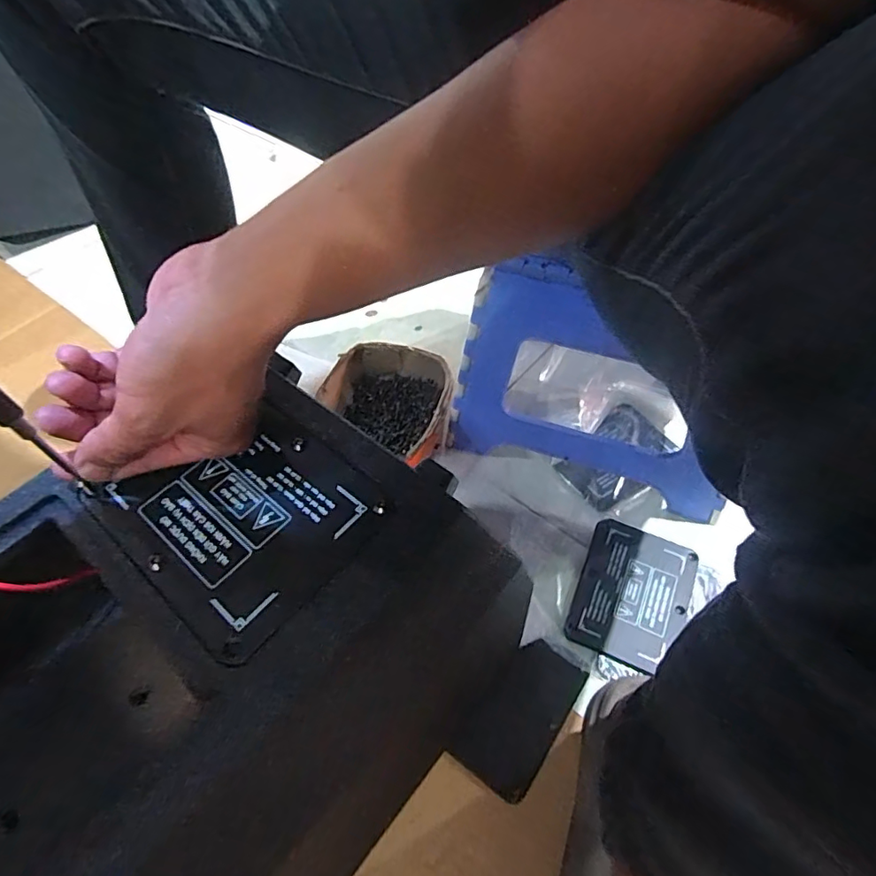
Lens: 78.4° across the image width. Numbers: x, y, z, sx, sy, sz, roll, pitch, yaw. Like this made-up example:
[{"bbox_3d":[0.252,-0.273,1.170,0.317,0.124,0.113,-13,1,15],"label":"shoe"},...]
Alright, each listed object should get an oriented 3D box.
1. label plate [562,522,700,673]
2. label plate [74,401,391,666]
[{"bbox_3d":[0.197,0.156,0.545,0.104,0.011,0.142,19,57,17],"label":"label plate"},{"bbox_3d":[-0.101,0.034,0.271,0.125,0.004,0.102,34,61,24],"label":"label plate"}]

